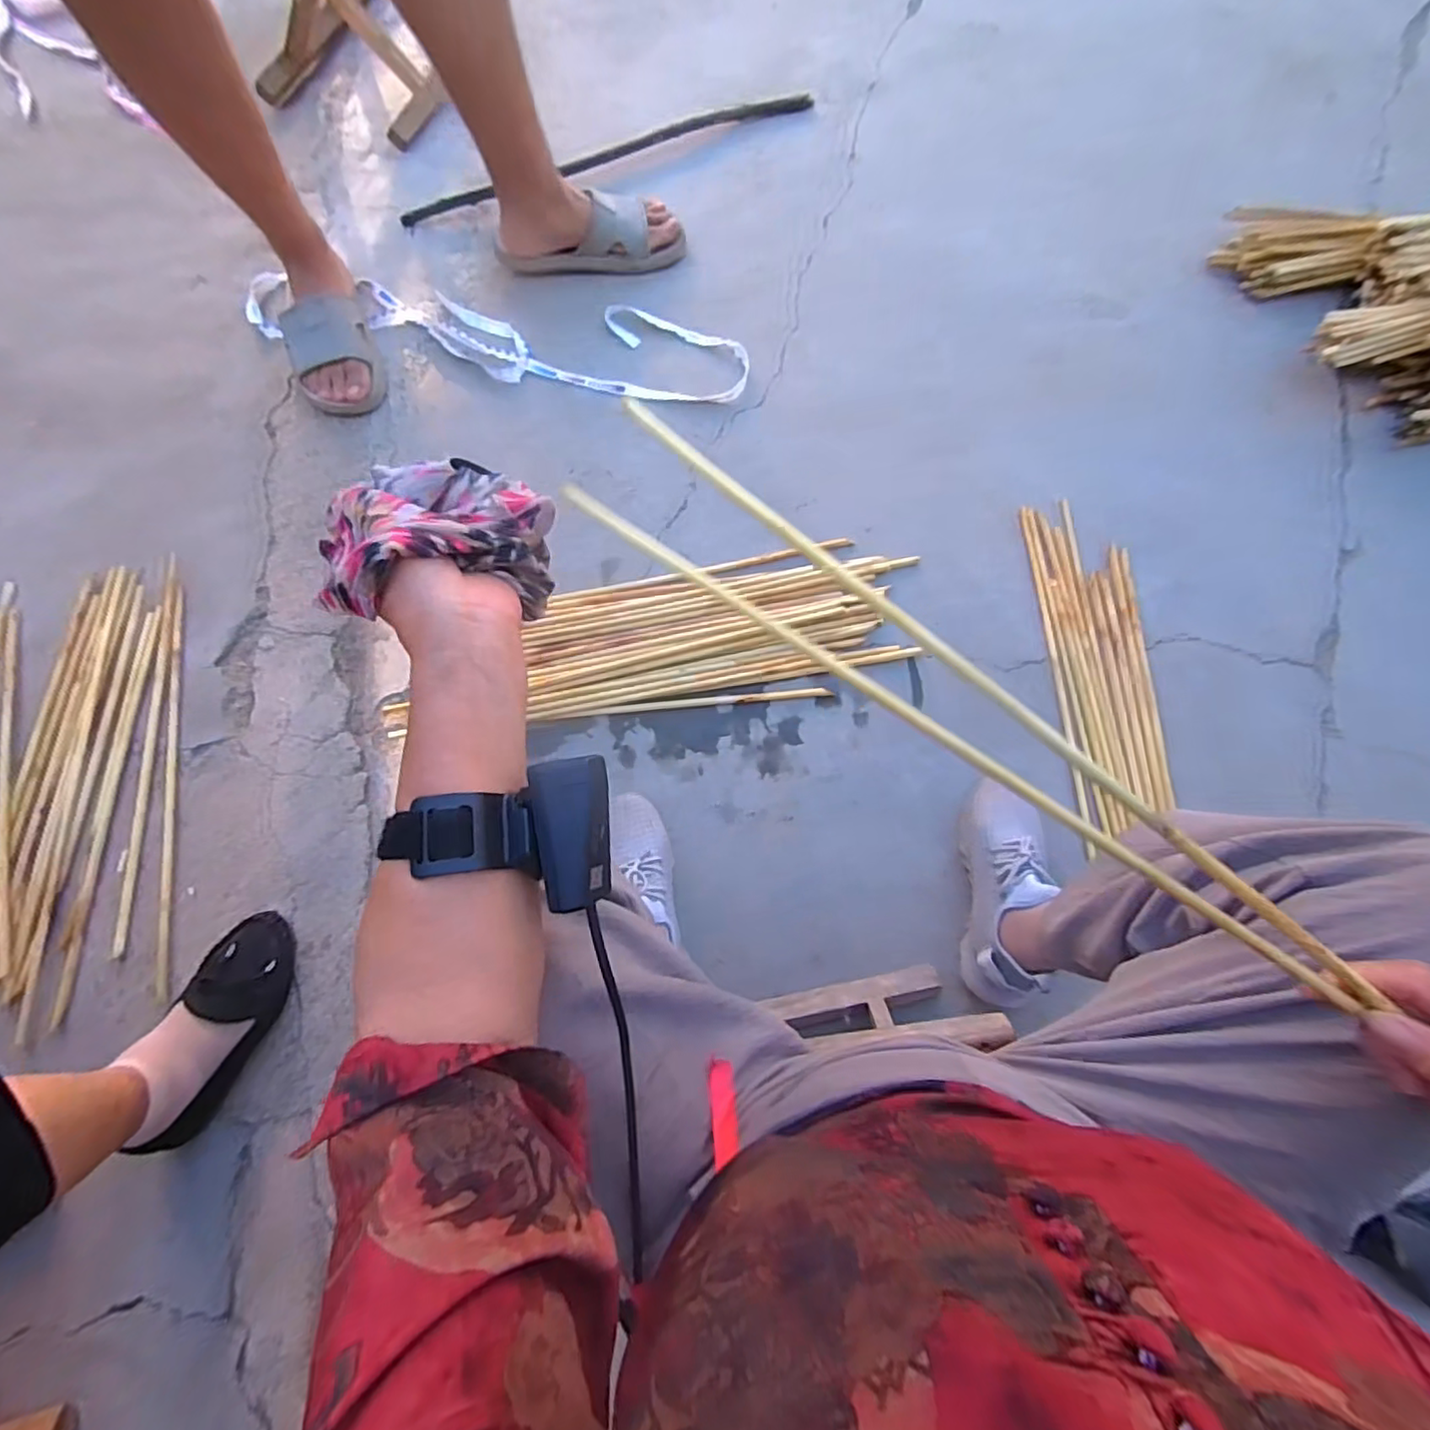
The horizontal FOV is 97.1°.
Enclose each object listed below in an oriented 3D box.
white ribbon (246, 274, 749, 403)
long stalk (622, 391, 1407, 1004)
[{"bbox_3d":[-0.318,-0.549,0.918,0.738,0.013,0.134,7,80,1],"label":"white ribbon"},{"bbox_3d":[0.129,-0.025,0.327,0.455,0.012,0.012,41,82,8],"label":"long stalk"}]

